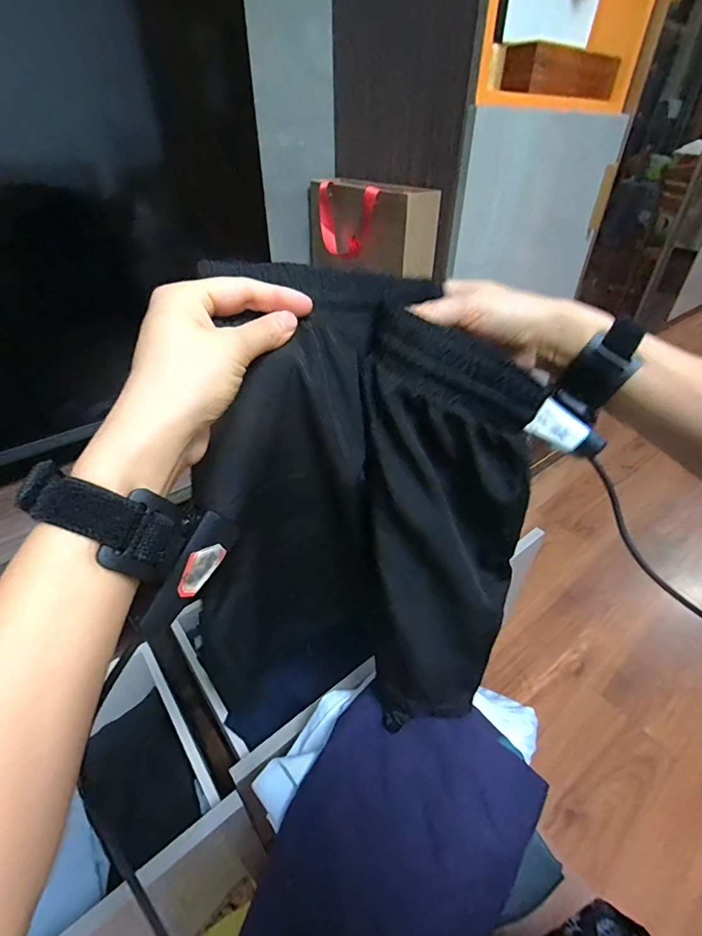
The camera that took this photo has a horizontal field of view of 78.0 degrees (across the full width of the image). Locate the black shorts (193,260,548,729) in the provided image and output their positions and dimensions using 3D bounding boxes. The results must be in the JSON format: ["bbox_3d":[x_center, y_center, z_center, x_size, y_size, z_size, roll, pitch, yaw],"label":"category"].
[{"bbox_3d":[0.004,0.051,0.347,0.244,0.353,0.140,-11,40,-15],"label":"black shorts"}]

